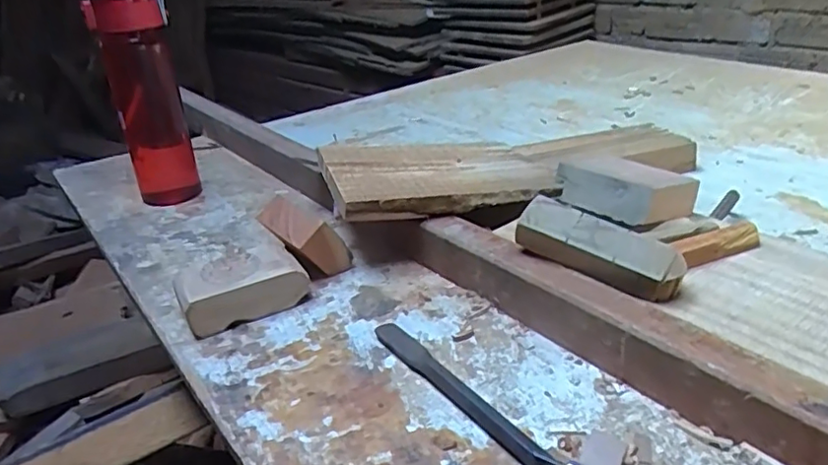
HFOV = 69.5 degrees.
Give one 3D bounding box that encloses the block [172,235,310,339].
[{"bbox_3d":[-0.149,0.045,0.514,0.100,0.039,0.063,-16,29,-25],"label":"block"}]

